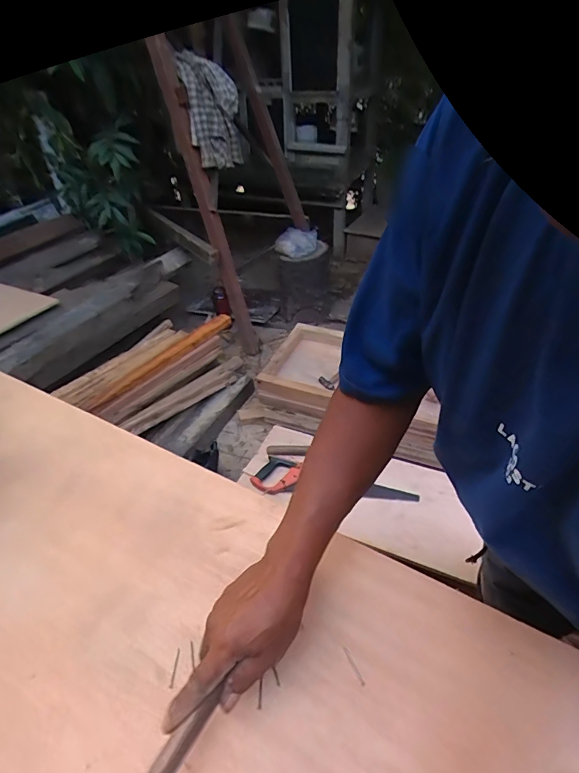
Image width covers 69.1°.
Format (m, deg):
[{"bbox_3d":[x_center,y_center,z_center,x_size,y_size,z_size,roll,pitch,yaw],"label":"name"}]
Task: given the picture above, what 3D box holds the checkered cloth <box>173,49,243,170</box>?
[{"bbox_3d":[-0.279,-1.014,1.561,0.062,0.363,0.253,23,46,34],"label":"checkered cloth"}]

